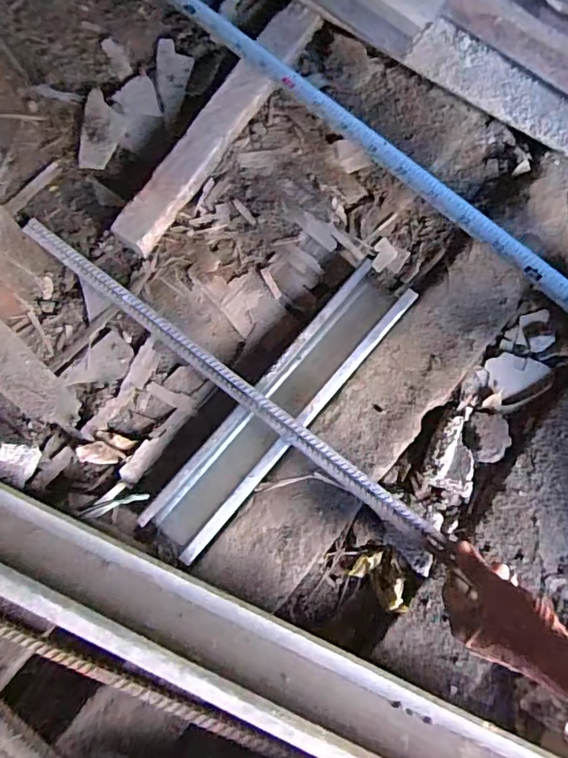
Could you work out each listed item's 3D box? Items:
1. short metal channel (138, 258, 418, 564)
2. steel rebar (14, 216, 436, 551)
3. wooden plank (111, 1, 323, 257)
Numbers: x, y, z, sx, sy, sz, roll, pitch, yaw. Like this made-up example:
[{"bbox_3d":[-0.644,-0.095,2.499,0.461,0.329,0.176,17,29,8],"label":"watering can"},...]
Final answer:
[{"bbox_3d":[-0.001,0.032,0.608,0.071,0.063,0.390,40,82,7],"label":"short metal channel"},{"bbox_3d":[-0.074,-0.006,0.586,0.580,0.019,0.025,38,82,9],"label":"steel rebar"},{"bbox_3d":[-0.080,-0.312,0.645,0.054,0.036,0.370,33,81,6],"label":"wooden plank"}]

